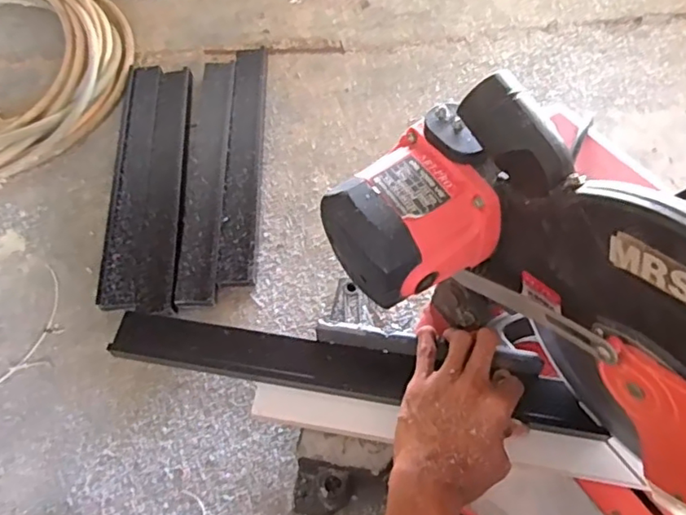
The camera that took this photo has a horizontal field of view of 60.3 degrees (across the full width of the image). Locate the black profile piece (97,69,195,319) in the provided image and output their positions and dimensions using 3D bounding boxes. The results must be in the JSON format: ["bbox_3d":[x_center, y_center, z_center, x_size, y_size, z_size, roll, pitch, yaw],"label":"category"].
[{"bbox_3d":[-0.256,-0.108,0.785,0.094,0.017,0.390,-4,63,0],"label":"black profile piece"}]

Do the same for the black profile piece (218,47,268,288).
[{"bbox_3d":[-0.132,-0.140,0.800,0.047,0.014,0.389,-2,63,1],"label":"black profile piece"}]

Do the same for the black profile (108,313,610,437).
[{"bbox_3d":[0.001,0.103,0.543,0.436,0.029,0.051,9,63,6],"label":"black profile"}]

